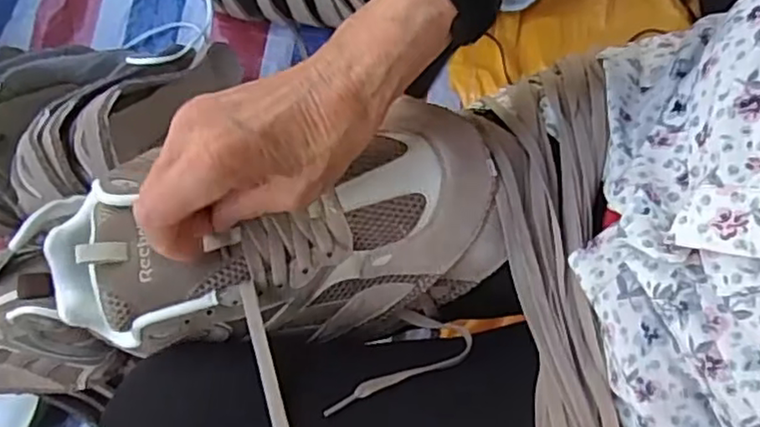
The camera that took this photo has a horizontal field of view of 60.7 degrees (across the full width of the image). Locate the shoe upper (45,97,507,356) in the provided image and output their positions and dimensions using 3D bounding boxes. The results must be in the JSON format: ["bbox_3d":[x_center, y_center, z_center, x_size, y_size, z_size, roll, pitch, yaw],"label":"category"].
[{"bbox_3d":[-0.058,0.017,0.377,0.256,0.078,0.109,-13,77,-5],"label":"shoe upper"}]

